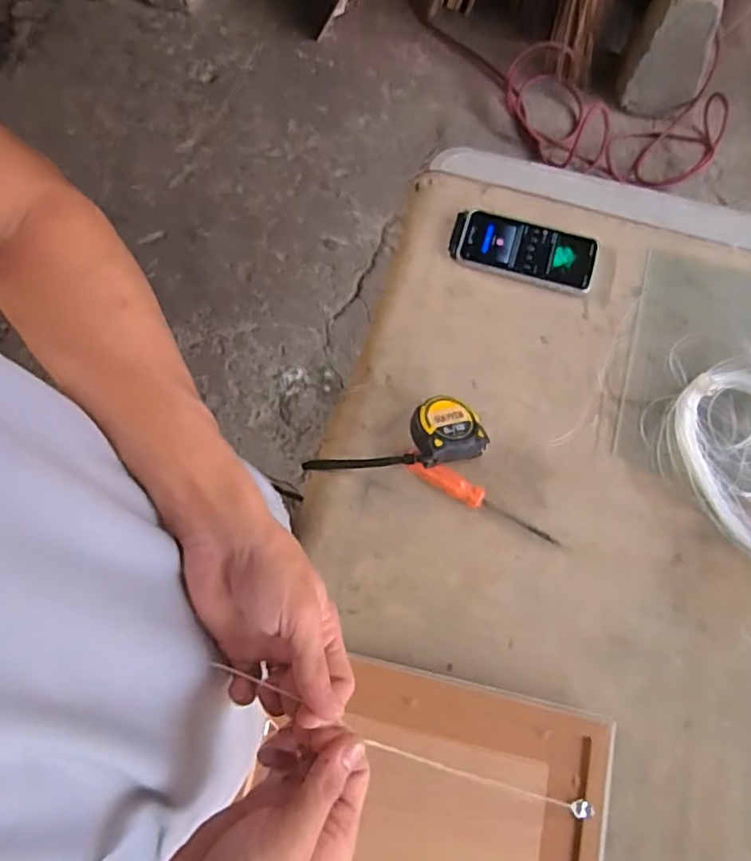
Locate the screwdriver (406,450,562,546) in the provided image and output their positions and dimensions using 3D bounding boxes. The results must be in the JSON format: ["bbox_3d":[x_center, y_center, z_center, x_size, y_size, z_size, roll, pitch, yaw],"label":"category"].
[{"bbox_3d":[0.108,0.072,0.599,0.167,0.021,0.021,27,72,9],"label":"screwdriver"}]

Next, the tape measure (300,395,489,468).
[{"bbox_3d":[0.015,0.015,0.617,0.191,0.051,0.065,-15,70,8],"label":"tape measure"}]

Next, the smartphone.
[{"bbox_3d":[0.174,-0.212,0.697,0.168,0.013,0.074,15,70,5],"label":"smartphone"}]

